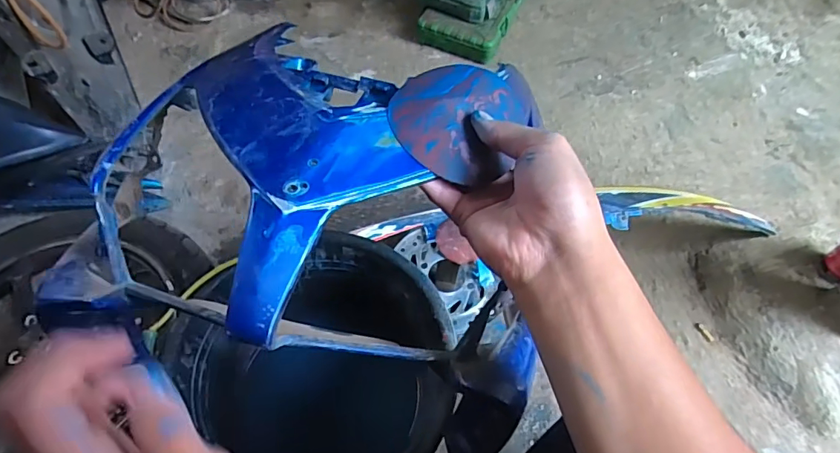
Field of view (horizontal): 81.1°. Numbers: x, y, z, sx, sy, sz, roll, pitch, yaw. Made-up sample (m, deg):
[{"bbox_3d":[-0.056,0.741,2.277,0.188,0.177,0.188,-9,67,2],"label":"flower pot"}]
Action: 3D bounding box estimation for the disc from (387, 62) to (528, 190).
[{"bbox_3d":[0.025,-0.072,0.332,0.085,0.014,0.091,6,69,-14],"label":"disc"}]

